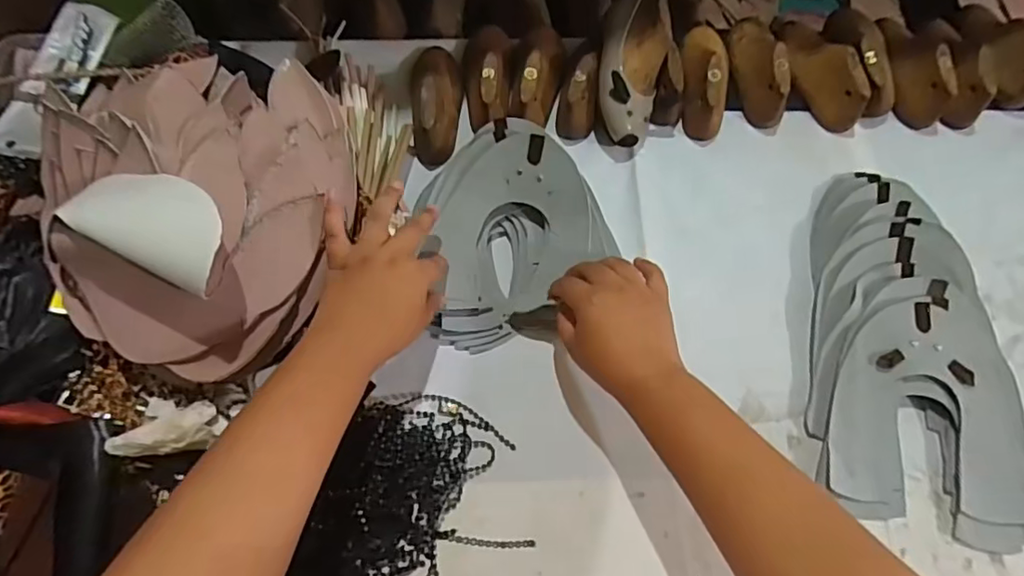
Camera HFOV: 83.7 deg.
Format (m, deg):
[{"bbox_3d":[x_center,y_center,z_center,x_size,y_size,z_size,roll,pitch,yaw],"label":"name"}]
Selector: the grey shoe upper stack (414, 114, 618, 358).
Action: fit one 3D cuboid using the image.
[{"bbox_3d":[0.006,-0.050,0.497,0.153,0.072,0.185,0,66,-2],"label":"grey shoe upper stack"}]

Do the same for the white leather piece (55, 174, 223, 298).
[{"bbox_3d":[-0.229,-0.044,0.359,0.100,0.034,0.054,23,68,8],"label":"white leather piece"}]

